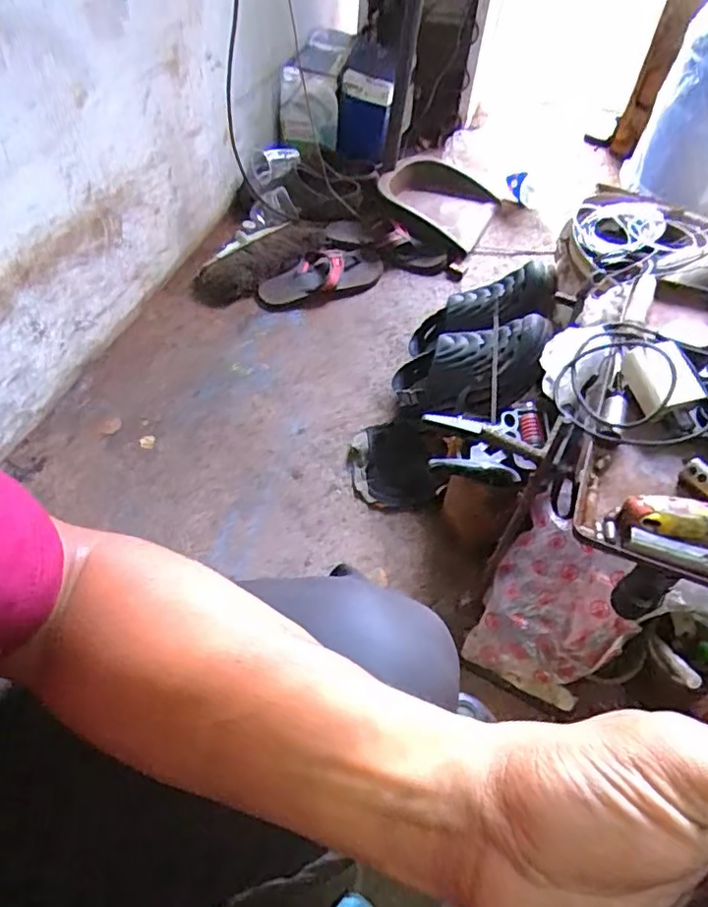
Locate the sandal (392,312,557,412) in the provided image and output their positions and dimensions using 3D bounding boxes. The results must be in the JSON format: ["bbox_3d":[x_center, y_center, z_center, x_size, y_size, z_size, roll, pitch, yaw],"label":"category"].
[{"bbox_3d":[0.152,-0.120,0.867,0.260,0.081,0.107,-12,43,39],"label":"sandal"}]

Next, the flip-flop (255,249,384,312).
[{"bbox_3d":[-0.068,-0.345,1.191,0.259,0.041,0.129,-18,57,-15],"label":"flip-flop"}]

